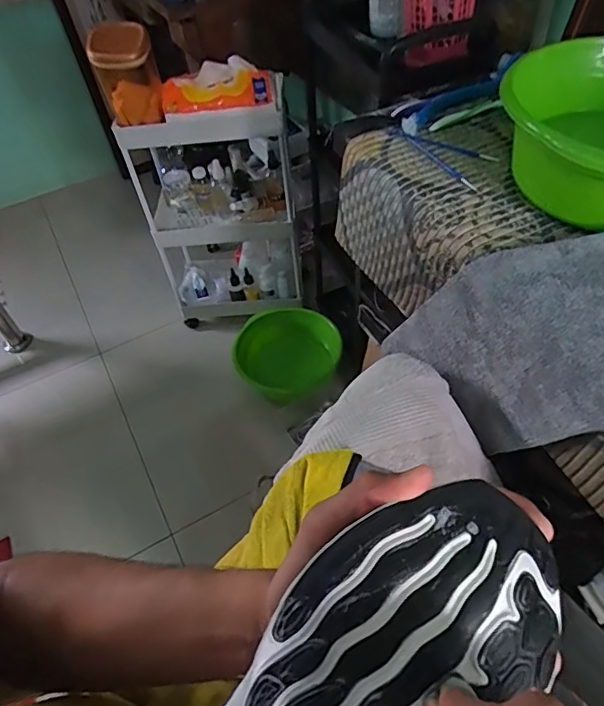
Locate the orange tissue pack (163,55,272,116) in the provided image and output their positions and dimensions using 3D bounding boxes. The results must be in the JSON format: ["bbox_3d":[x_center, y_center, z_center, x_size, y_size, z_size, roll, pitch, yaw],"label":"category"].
[{"bbox_3d":[-0.170,-0.524,1.001,0.216,0.079,0.065,-3,50,3],"label":"orange tissue pack"}]

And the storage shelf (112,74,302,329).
[{"bbox_3d":[-0.208,-0.424,1.353,0.365,0.631,0.370,-5,50,2],"label":"storage shelf"}]

